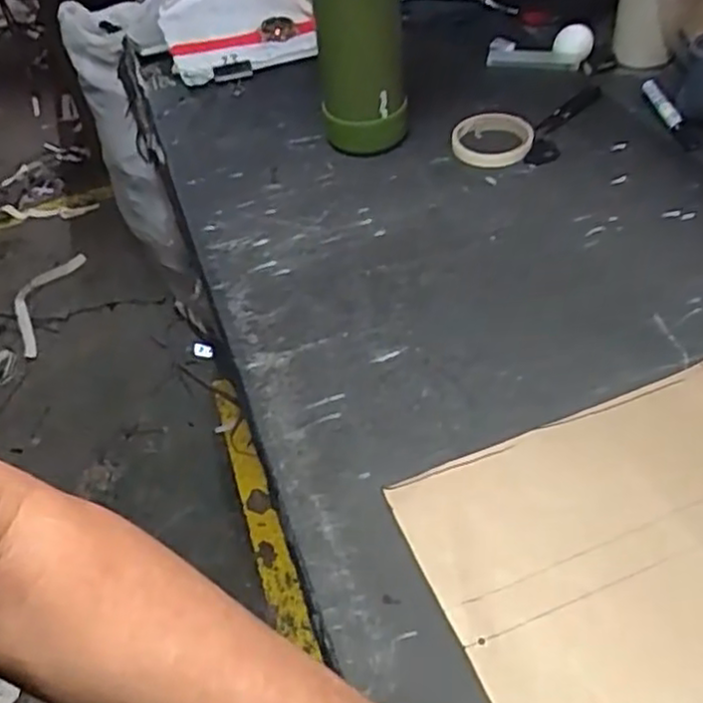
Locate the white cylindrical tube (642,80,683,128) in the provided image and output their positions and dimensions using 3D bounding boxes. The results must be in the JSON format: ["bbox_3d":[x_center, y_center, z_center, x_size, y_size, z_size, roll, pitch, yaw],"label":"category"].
[{"bbox_3d":[0.357,-0.289,0.841,0.017,0.019,0.098,-5,47,2],"label":"white cylindrical tube"}]

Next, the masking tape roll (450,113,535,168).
[{"bbox_3d":[0.154,-0.234,0.793,0.096,0.013,0.082,-36,54,-24],"label":"masking tape roll"}]

